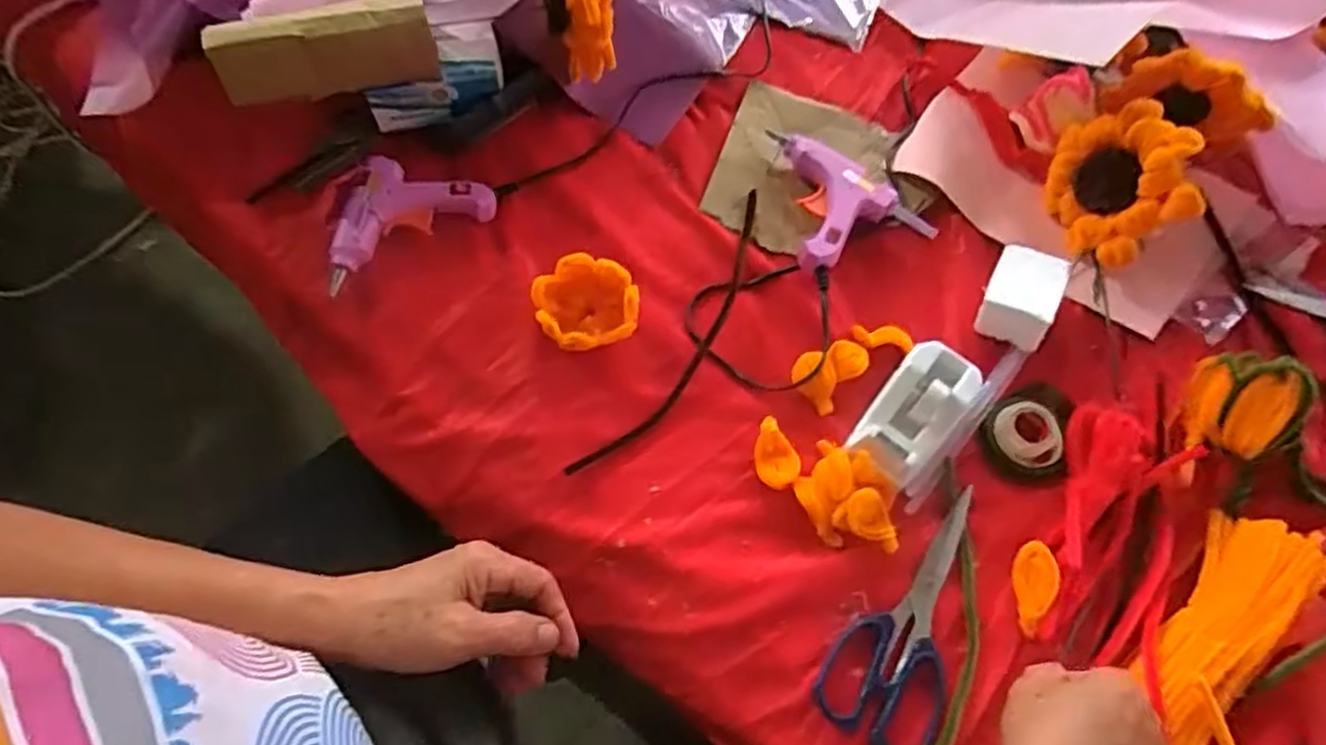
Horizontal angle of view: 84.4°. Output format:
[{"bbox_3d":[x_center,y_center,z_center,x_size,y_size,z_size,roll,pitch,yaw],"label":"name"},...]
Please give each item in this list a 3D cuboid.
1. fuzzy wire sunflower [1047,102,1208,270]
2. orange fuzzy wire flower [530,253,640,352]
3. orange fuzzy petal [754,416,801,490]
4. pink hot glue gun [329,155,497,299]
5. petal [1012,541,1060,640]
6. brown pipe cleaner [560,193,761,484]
[{"bbox_3d":[0.350,-0.150,0.565,0.024,0.107,0.112,-2,61,-36],"label":"fuzzy wire sunflower"},{"bbox_3d":[-0.055,-0.049,0.531,0.074,0.037,0.064,-10,67,-6],"label":"orange fuzzy wire flower"},{"bbox_3d":[0.077,0.056,0.504,0.029,0.007,0.048,-11,67,-9],"label":"orange fuzzy petal"},{"bbox_3d":[-0.207,-0.128,0.566,0.134,0.026,0.081,-29,70,-16],"label":"pink hot glue gun"},{"bbox_3d":[0.243,0.142,0.478,0.027,0.007,0.060,15,65,3],"label":"petal"},{"bbox_3d":[0.021,-0.033,0.545,0.040,0.006,0.276,29,67,9],"label":"brown pipe cleaner"}]

